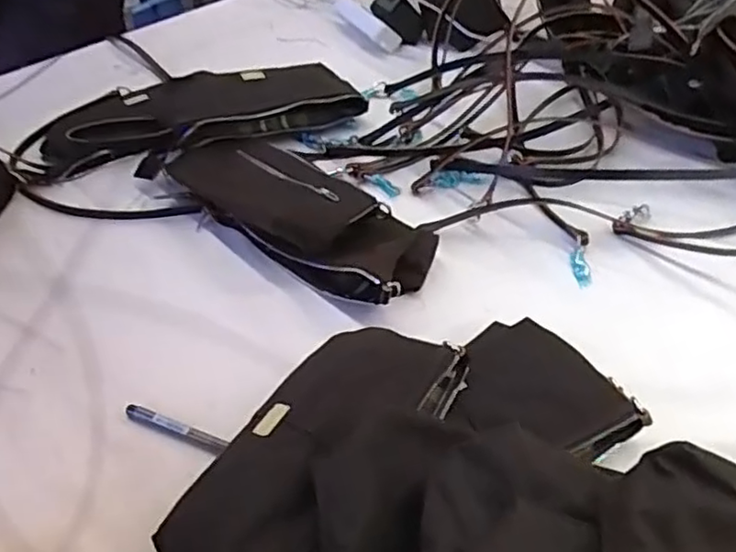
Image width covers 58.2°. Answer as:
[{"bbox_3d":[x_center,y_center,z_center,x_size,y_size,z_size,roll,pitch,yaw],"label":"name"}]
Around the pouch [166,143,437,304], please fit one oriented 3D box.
[{"bbox_3d":[-0.068,-0.070,0.690,0.305,0.047,0.126,32,54,29],"label":"pouch"}]

